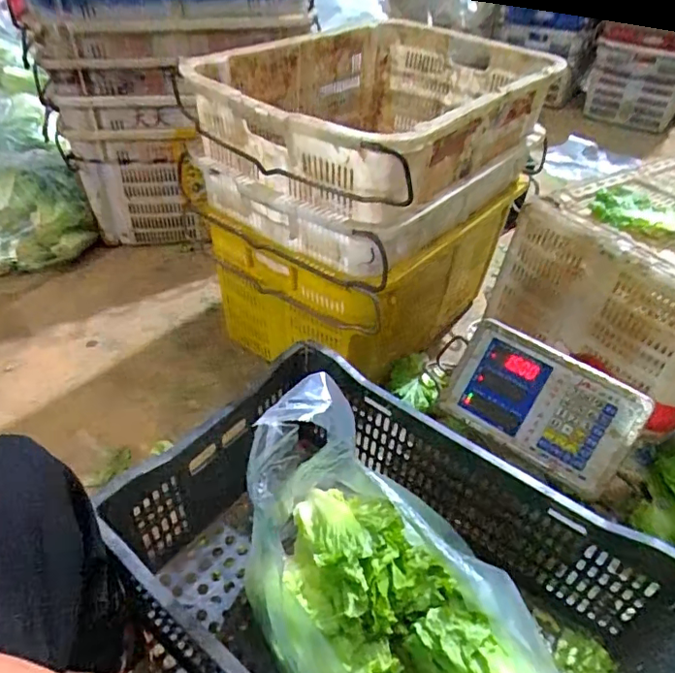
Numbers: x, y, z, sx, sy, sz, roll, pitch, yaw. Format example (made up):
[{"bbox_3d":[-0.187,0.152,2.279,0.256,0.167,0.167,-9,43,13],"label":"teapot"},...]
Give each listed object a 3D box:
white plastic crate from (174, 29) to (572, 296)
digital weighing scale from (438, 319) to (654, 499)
[{"bbox_3d":[0.091,-0.433,1.143,0.505,0.263,0.743,29,45,27],"label":"white plastic crate"},{"bbox_3d":[0.282,0.092,0.760,0.238,0.151,0.065,30,11,27],"label":"digital weighing scale"}]

